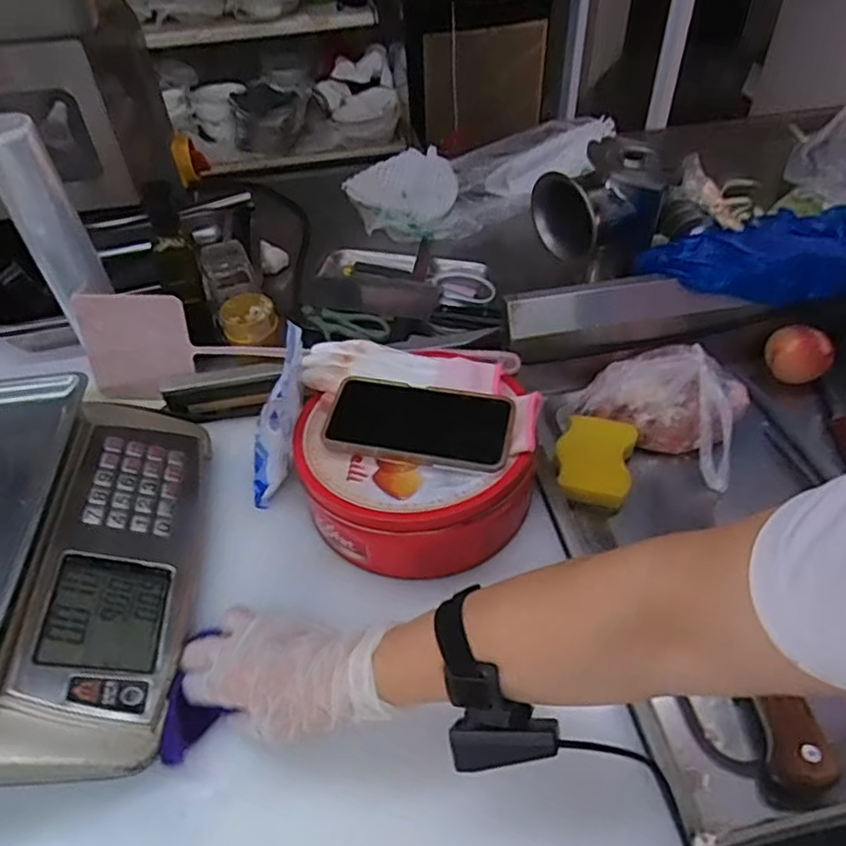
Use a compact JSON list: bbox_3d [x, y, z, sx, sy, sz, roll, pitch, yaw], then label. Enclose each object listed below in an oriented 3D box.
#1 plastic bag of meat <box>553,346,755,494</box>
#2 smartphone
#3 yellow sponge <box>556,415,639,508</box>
[{"bbox_3d":[0.265,-0.035,0.703,0.182,0.069,0.149,24,53,23],"label":"plastic bag of meat"},{"bbox_3d":[-0.004,-0.003,0.584,0.166,0.015,0.080,9,48,11],"label":"smartphone"},{"bbox_3d":[0.175,0.030,0.646,0.073,0.029,0.105,12,49,14],"label":"yellow sponge"}]

